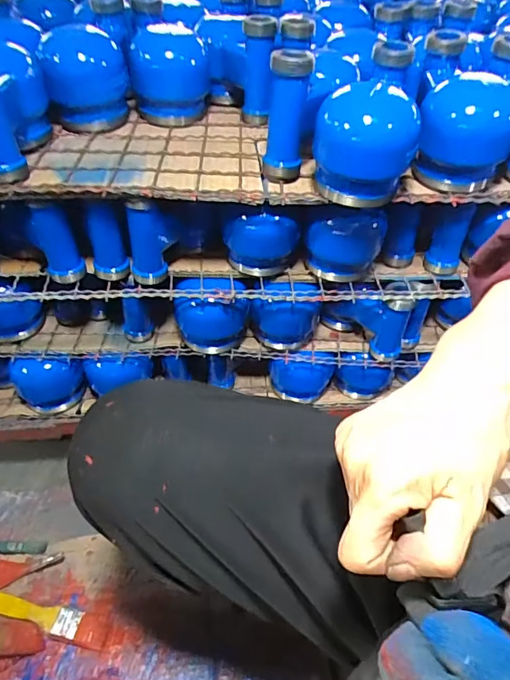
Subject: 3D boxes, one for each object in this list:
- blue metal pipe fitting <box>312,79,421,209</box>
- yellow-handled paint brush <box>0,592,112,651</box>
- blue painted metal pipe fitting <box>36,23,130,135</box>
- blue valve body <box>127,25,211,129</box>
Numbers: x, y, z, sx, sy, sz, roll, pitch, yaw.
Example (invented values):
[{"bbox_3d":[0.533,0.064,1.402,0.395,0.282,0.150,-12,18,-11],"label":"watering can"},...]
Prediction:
[{"bbox_3d":[0.104,-0.186,0.447,0.094,0.085,0.093,9,47,6],"label":"blue metal pipe fitting"},{"bbox_3d":[-0.278,0.345,0.587,0.197,0.012,0.034,10,47,6],"label":"yellow-handled paint brush"},{"bbox_3d":[-0.197,-0.309,0.551,0.090,0.088,0.090,-9,48,-11],"label":"blue painted metal pipe fitting"},{"bbox_3d":[-0.104,-0.330,0.580,0.091,0.089,0.092,-2,47,-4],"label":"blue valve body"}]

